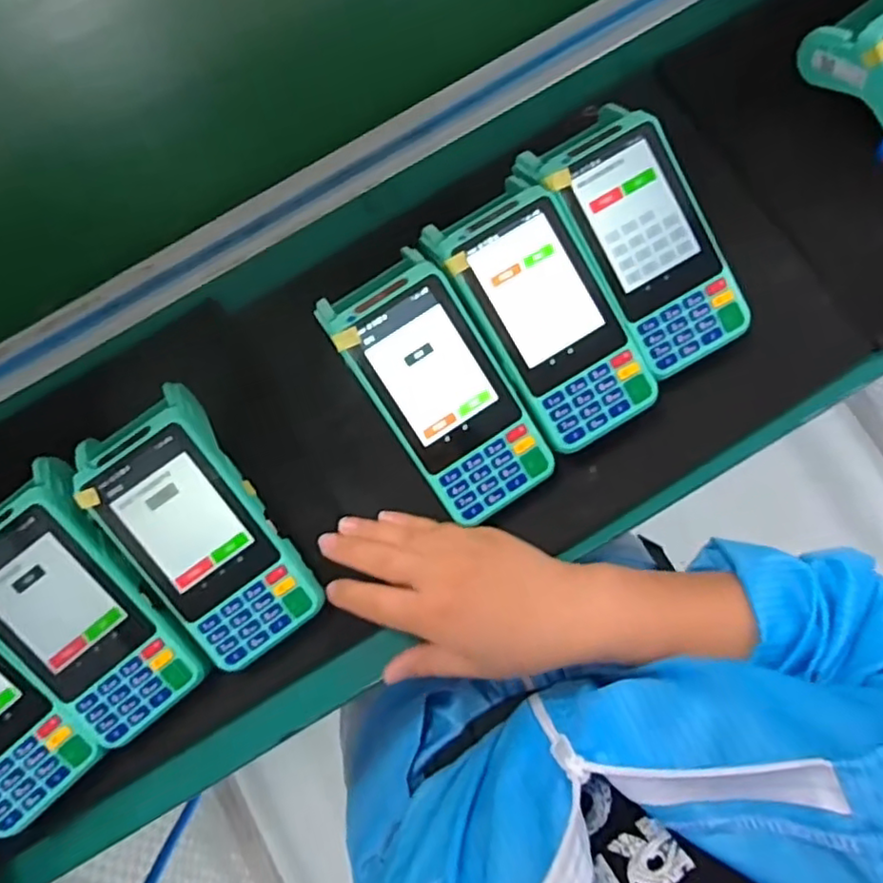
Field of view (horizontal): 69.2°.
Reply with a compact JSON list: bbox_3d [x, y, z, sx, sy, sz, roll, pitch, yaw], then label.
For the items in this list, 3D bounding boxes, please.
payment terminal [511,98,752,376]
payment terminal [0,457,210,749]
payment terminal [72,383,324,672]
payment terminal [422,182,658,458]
[{"bbox_3d":[0.120,-0.122,0.394,0.076,0.041,0.159,-32,94,-6],"label":"payment terminal"},{"bbox_3d":[-0.217,0.095,0.380,0.083,0.063,0.161,-38,78,-8],"label":"payment terminal"},{"bbox_3d":[-0.145,0.052,0.378,0.078,0.054,0.158,-35,77,-7],"label":"payment terminal"},{"bbox_3d":[0.064,-0.074,0.393,0.077,0.033,0.155,-34,95,-2],"label":"payment terminal"}]

